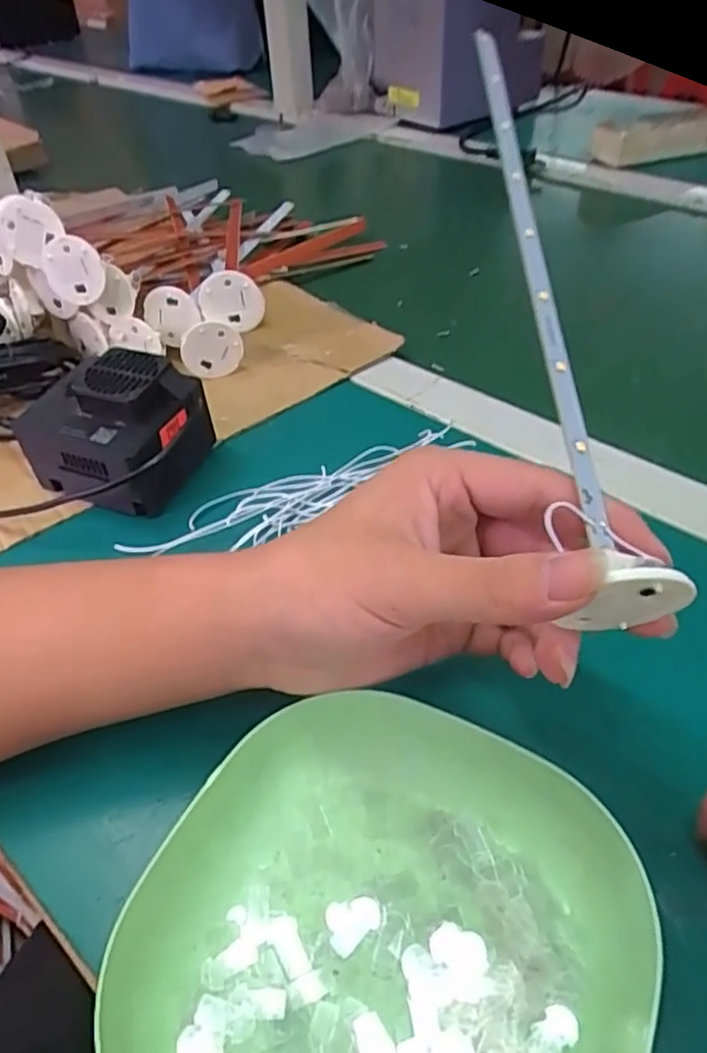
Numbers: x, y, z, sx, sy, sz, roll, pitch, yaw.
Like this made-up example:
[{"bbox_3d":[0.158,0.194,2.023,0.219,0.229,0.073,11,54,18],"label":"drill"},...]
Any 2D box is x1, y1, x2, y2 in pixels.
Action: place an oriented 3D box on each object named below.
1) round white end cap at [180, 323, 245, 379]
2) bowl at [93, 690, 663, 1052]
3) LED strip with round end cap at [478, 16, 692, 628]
[{"bbox_3d":[-0.091,-0.113,0.437,0.039,0.038,0.005,-11,45,-8],"label":"round white end cap"},{"bbox_3d":[0.009,0.125,0.199,0.142,0.026,0.141,18,48,20],"label":"bowl"},{"bbox_3d":[0.071,-0.093,0.250,0.026,0.041,0.261,-3,61,0],"label":"LED strip with round end cap"}]

